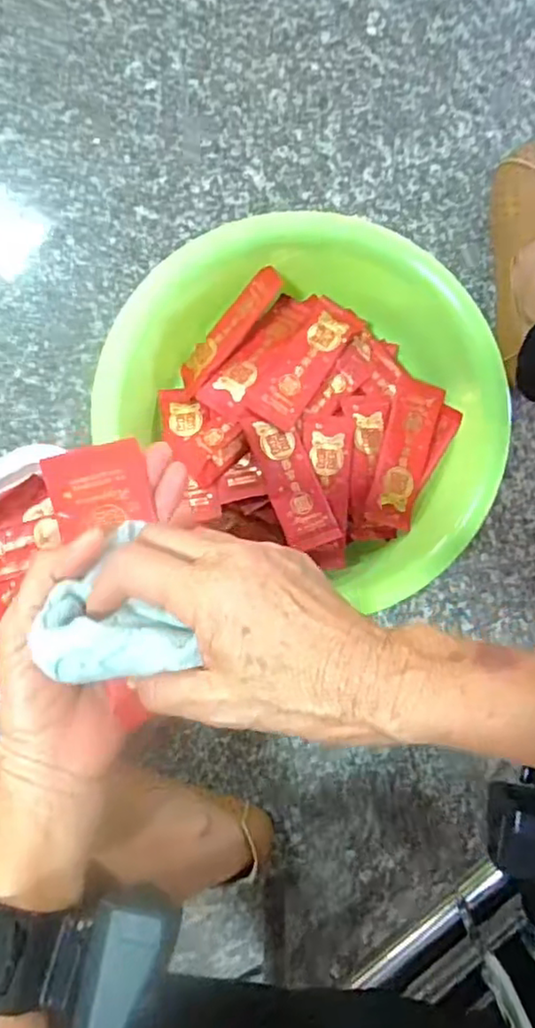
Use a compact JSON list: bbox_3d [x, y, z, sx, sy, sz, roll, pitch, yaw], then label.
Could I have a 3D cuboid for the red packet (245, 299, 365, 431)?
[{"bbox_3d":[0.033,-0.137,0.577,0.048,0.017,0.130,33,77,-1],"label":"red packet"}]

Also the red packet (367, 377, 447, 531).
[{"bbox_3d":[0.128,-0.056,0.588,0.043,0.018,0.139,15,88,0],"label":"red packet"}]

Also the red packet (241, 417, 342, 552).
[{"bbox_3d":[0.022,-0.030,0.563,0.047,0.007,0.123,-20,88,-13],"label":"red packet"}]

